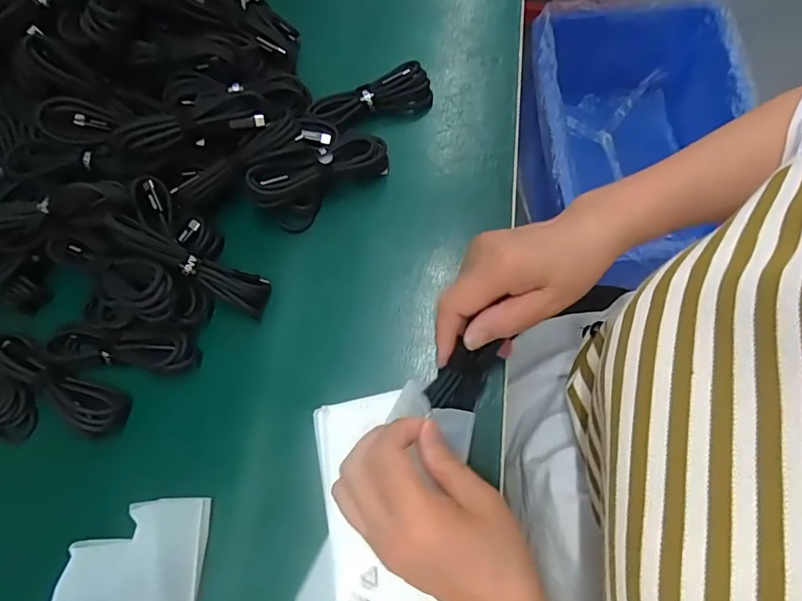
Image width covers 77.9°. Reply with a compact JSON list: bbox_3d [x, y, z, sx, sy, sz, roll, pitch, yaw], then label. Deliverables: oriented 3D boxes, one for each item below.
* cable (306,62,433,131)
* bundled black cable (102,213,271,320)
[{"bbox_3d":[-0.024,-0.170,0.414,0.102,0.021,0.039,-18,71,-3],"label":"cable"},{"bbox_3d":[-0.146,-0.027,0.349,0.115,0.019,0.029,31,71,-25],"label":"bundled black cable"}]

